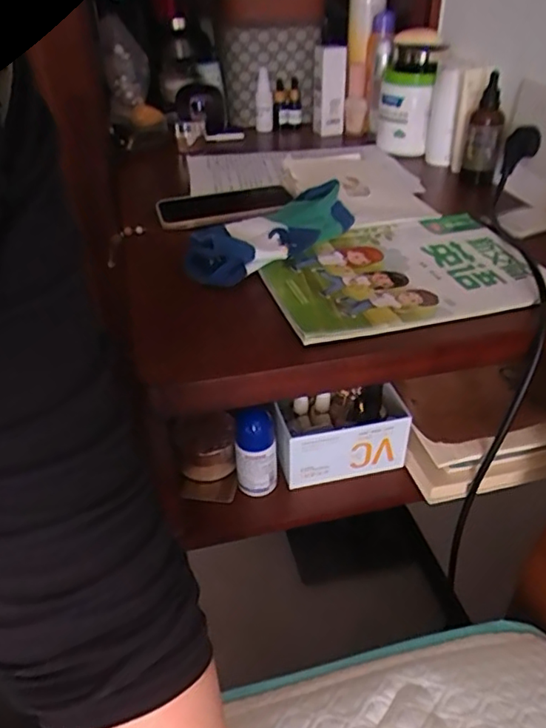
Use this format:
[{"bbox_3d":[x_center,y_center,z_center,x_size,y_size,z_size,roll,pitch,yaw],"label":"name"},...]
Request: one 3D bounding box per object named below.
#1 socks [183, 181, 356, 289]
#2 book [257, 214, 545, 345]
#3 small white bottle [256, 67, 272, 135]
[{"bbox_3d":[-0.001,-0.138,0.601,0.098,0.043,0.191,23,43,29],"label":"socks"},{"bbox_3d":[0.125,-0.094,0.575,0.261,0.014,0.192,-12,38,-14],"label":"book"},{"bbox_3d":[-0.015,-0.434,0.969,0.026,0.097,0.019,5,37,8],"label":"small white bottle"}]

